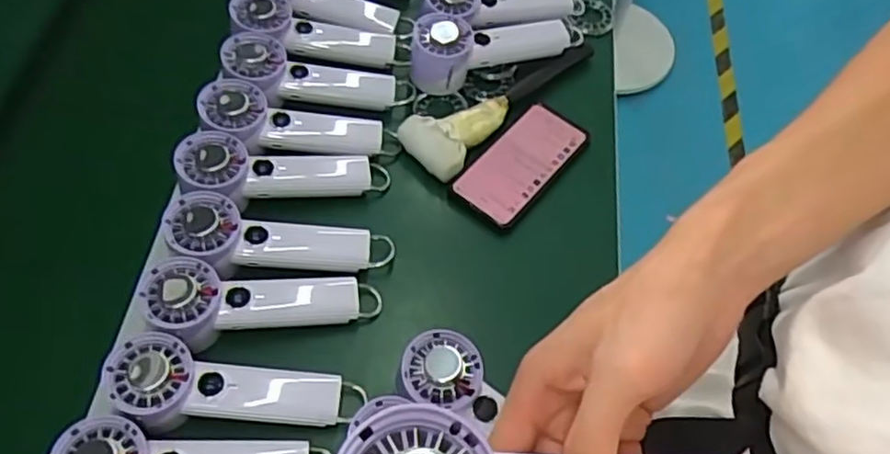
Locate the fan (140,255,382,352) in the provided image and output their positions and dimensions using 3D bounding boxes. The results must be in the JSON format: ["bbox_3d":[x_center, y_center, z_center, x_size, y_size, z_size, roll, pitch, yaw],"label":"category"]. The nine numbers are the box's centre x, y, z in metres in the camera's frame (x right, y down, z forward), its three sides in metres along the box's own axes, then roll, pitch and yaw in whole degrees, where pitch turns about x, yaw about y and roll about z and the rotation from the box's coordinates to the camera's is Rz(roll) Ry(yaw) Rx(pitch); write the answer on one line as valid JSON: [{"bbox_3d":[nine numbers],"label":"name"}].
[{"bbox_3d":[-0.149,0.062,0.575,0.194,0.039,0.063,3,57,-17],"label":"fan"}]

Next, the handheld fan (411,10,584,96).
[{"bbox_3d":[0.062,-0.208,0.748,0.212,0.060,0.063,-20,61,-14],"label":"handheld fan"}]

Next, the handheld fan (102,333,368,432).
[{"bbox_3d":[-0.166,0.128,0.540,0.185,0.032,0.061,11,57,-15],"label":"handheld fan"}]

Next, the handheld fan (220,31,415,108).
[{"bbox_3d":[-0.130,-0.151,0.707,0.190,0.034,0.065,10,57,-15],"label":"handheld fan"}]

